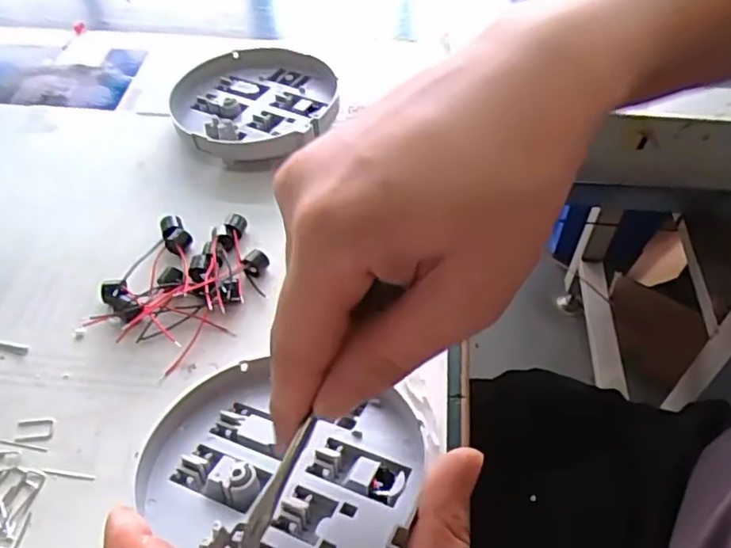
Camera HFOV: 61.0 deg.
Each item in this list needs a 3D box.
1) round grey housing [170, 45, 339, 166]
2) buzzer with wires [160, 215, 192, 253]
[{"bbox_3d":[-0.070,-0.108,0.399,0.100,0.027,0.108,0,49,0],"label":"round grey housing"},{"bbox_3d":[-0.101,-0.020,0.332,0.012,0.015,0.020,-23,52,-19],"label":"buzzer with wires"}]

